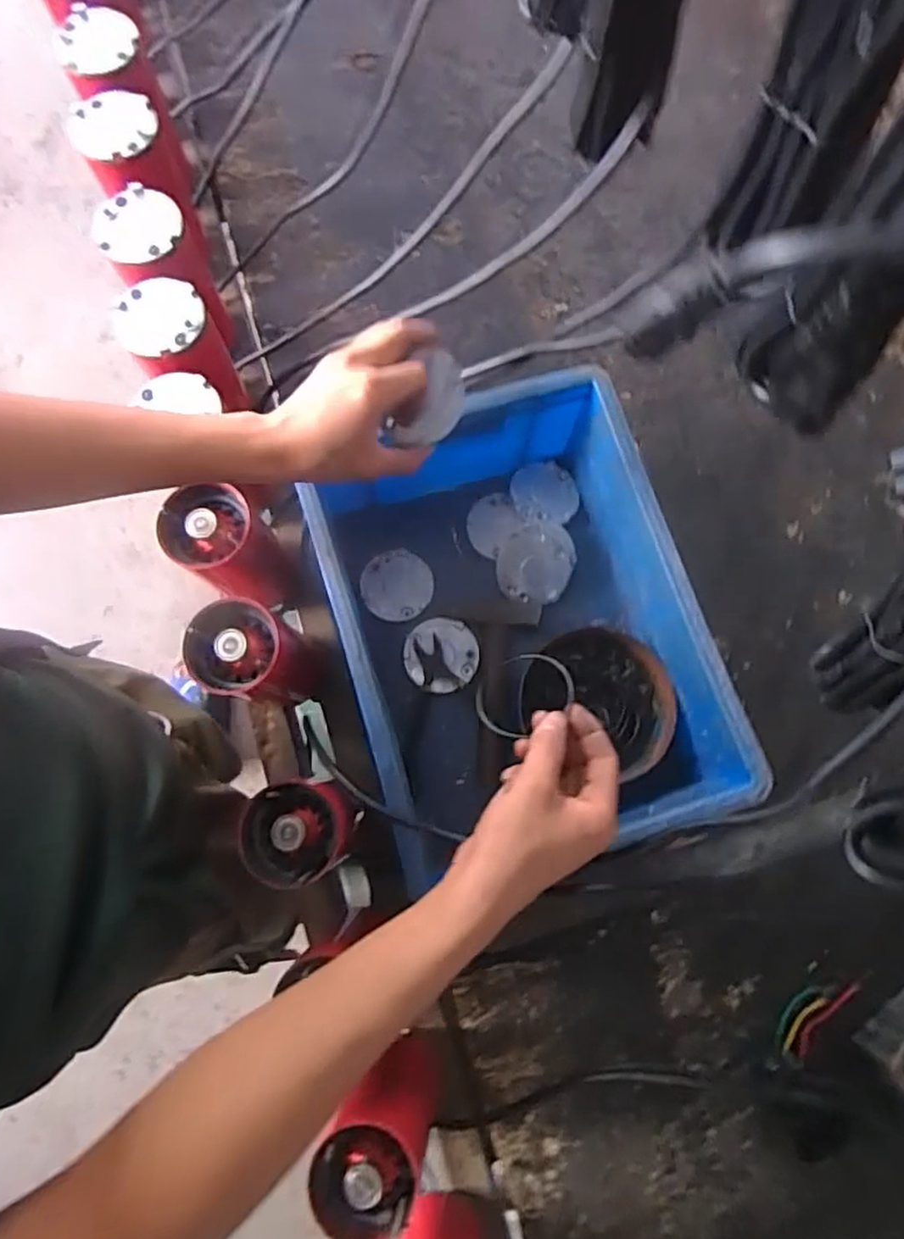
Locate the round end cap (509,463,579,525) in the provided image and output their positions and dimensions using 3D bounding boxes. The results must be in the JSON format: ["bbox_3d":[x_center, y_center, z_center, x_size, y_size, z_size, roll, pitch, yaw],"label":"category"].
[{"bbox_3d":[0.097,-0.131,0.710,0.076,0.012,0.076,-33,83,-26],"label":"round end cap"}]

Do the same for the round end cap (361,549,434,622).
[{"bbox_3d":[-0.057,-0.035,0.701,0.072,0.006,0.072,0,77,-1],"label":"round end cap"}]

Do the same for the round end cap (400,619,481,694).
[{"bbox_3d":[-0.011,0.036,0.681,0.073,0.011,0.073,0,77,-1],"label":"round end cap"}]

